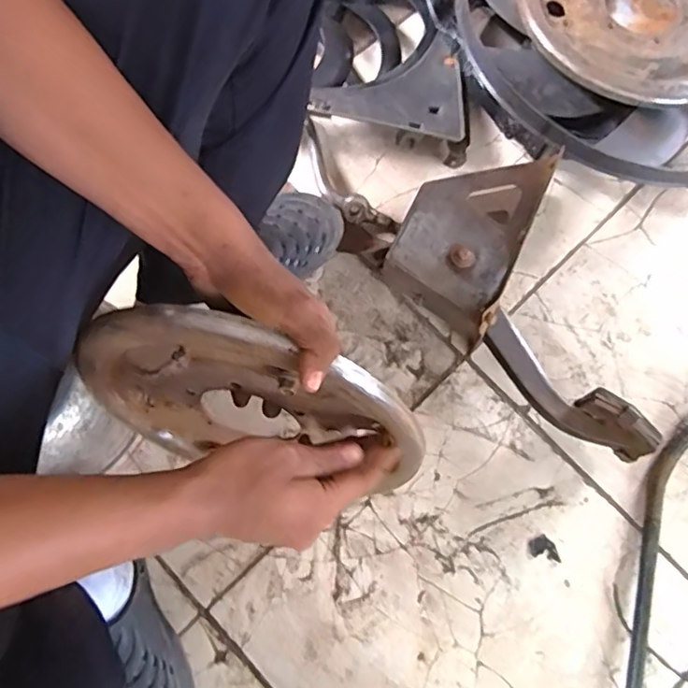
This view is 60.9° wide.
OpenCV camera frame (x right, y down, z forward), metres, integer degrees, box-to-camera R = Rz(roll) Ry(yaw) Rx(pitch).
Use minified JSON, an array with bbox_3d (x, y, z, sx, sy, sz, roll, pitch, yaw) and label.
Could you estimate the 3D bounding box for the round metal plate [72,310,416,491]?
[{"bbox_3d":[-0.083,0.056,0.499,0.293,0.255,0.019,10,57,12],"label":"round metal plate"}]

